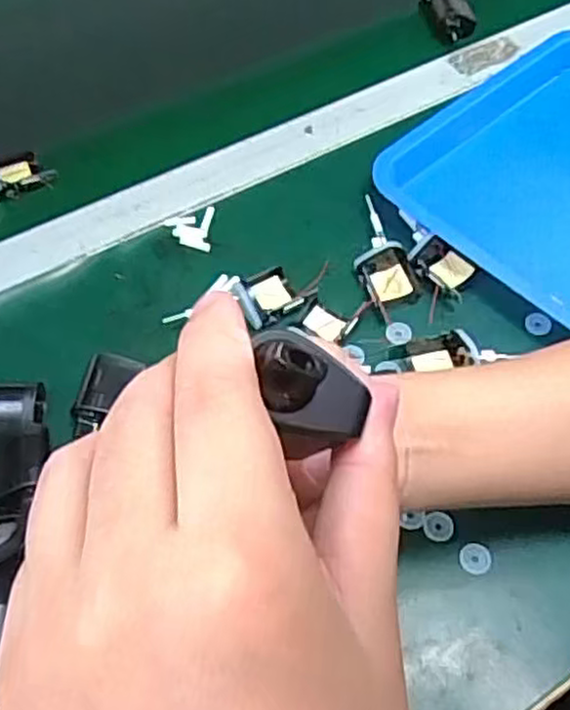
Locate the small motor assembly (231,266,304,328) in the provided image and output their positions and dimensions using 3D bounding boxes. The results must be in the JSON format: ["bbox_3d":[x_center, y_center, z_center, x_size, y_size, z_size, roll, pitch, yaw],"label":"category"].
[{"bbox_3d":[-0.012,-0.042,0.497,0.039,0.013,0.039,-25,61,-15],"label":"small motor assembly"}]

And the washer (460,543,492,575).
[{"bbox_3d":[0.108,0.115,0.407,0.018,0.004,0.017,0,58,0],"label":"washer"}]

